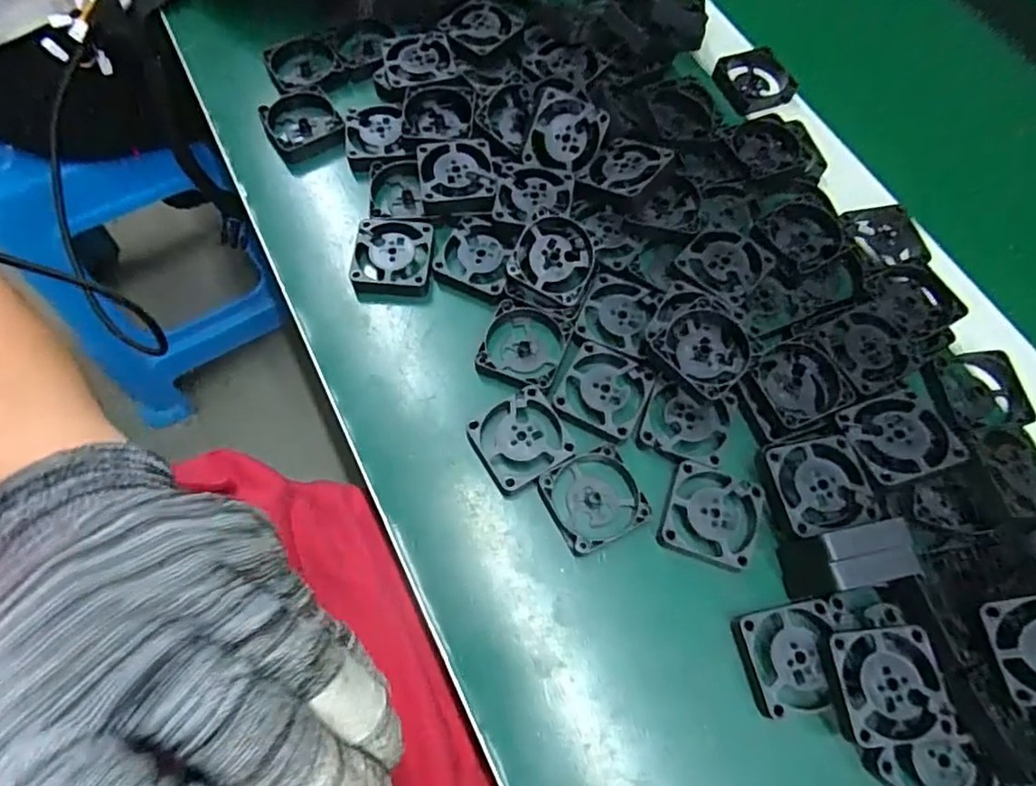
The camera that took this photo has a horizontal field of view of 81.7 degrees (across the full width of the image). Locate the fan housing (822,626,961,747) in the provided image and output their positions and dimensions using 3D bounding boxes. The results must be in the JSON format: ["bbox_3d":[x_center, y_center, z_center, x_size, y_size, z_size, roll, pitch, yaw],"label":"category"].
[{"bbox_3d":[0.144,0.116,0.237,0.043,0.011,0.041,-5,67,-5],"label":"fan housing"}]

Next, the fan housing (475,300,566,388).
[{"bbox_3d":[0.002,-0.023,0.303,0.040,0.012,0.042,18,67,5],"label":"fan housing"}]

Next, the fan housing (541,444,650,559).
[{"bbox_3d":[0.035,0.048,0.274,0.040,0.011,0.040,-25,70,-13],"label":"fan housing"}]

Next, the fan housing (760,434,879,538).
[{"bbox_3d":[0.134,0.041,0.267,0.040,0.011,0.040,-11,68,-7],"label":"fan housing"}]

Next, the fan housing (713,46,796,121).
[{"bbox_3d":[0.153,-0.200,0.384,0.042,0.014,0.042,-22,70,-12],"label":"fan housing"}]

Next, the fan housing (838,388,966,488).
[{"bbox_3d":[0.171,0.019,0.267,0.040,0.011,0.038,-19,70,-6],"label":"fan housing"}]

